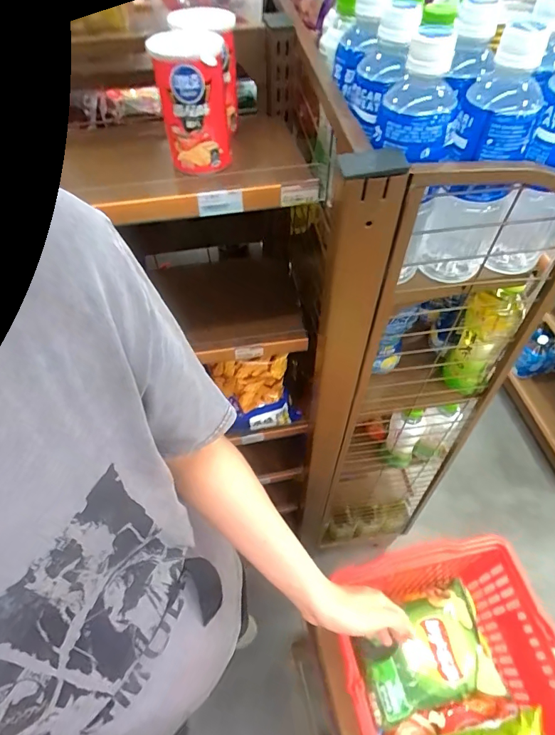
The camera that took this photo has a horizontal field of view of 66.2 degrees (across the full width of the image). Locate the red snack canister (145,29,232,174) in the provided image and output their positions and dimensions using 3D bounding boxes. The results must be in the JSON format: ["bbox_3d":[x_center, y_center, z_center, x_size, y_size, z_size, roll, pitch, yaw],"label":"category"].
[{"bbox_3d":[-0.088,-0.276,0.446,0.066,0.110,0.075,-11,55,-7],"label":"red snack canister"}]

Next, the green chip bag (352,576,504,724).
[{"bbox_3d":[0.231,0.439,0.665,0.206,0.058,0.145,-9,55,-6],"label":"green chip bag"}]

